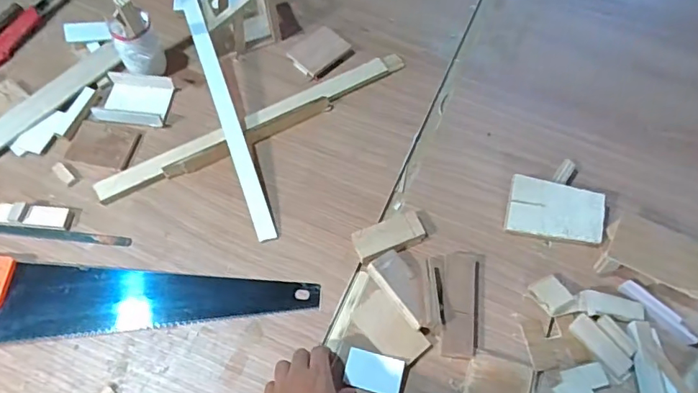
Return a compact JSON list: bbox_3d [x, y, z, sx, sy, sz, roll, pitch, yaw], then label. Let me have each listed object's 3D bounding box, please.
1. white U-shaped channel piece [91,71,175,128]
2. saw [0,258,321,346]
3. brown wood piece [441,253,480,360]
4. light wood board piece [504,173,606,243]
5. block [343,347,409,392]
[{"bbox_3d":[-0.329,-0.148,0.772,0.102,0.019,0.087,7,64,1],"label":"white U-shaped channel piece"},{"bbox_3d":[-0.303,0.138,0.630,0.511,0.025,0.107,2,64,-1],"label":"saw"},{"bbox_3d":[0.145,0.137,0.639,0.047,0.016,0.135,7,64,2],"label":"brown wood piece"},{"bbox_3d":[0.287,0.019,0.694,0.128,0.008,0.081,12,74,3],"label":"light wood board piece"},{"bbox_3d":[0.032,0.213,0.601,0.072,0.014,0.046,12,64,4],"label":"block"}]

